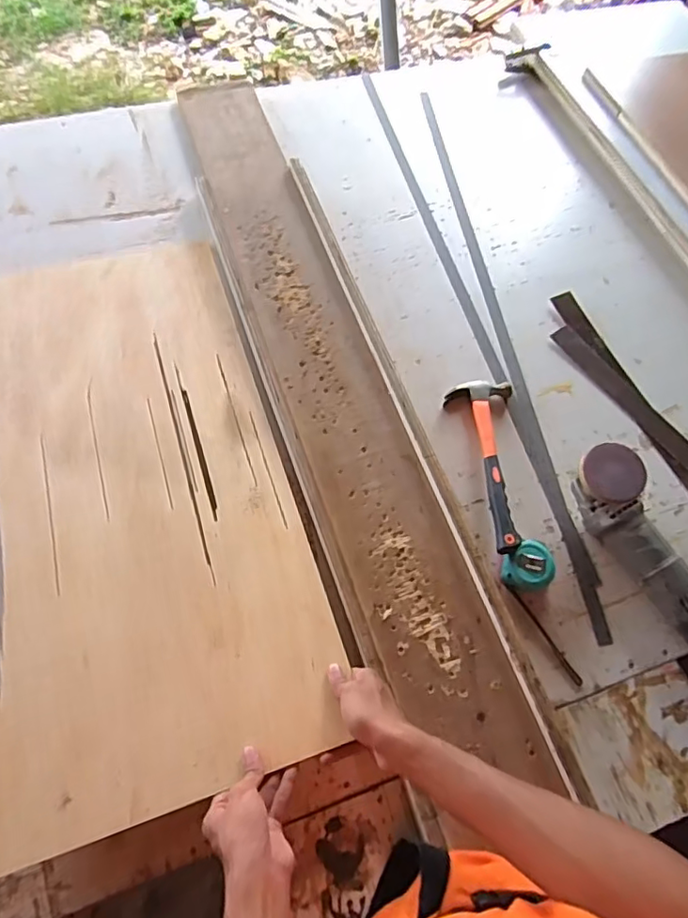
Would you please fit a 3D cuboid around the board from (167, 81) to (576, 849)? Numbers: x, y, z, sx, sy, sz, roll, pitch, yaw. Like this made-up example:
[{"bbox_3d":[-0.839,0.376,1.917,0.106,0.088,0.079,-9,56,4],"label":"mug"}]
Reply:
[{"bbox_3d":[-0.040,-0.152,0.843,0.172,0.041,1.282,-16,65,-11],"label":"board"}]

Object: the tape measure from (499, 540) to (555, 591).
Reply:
[{"bbox_3d":[0.233,0.138,0.712,0.073,0.034,0.055,-29,68,-17],"label":"tape measure"}]

